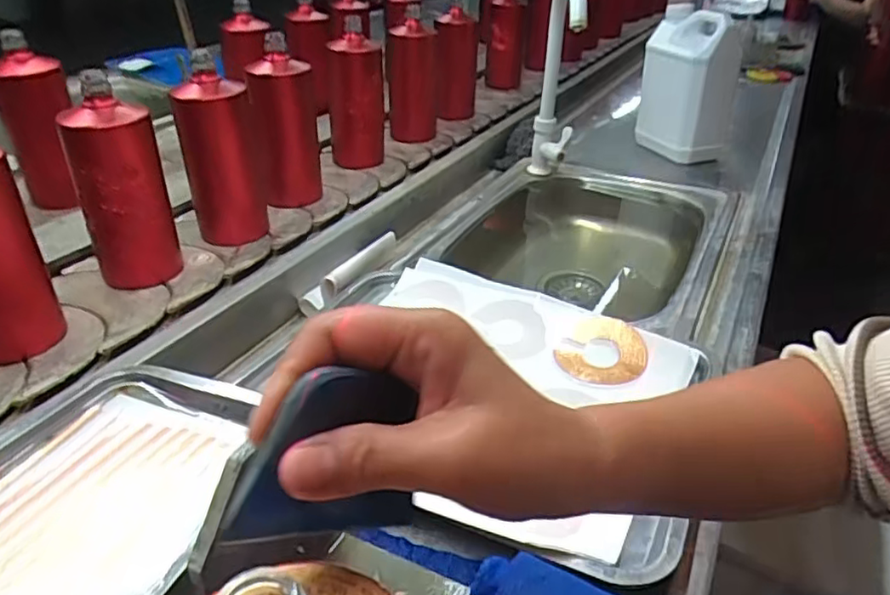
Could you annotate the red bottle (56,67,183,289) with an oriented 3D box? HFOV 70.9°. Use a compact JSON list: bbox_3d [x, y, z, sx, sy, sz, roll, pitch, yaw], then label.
[{"bbox_3d":[-0.325,-0.112,0.626,0.068,0.202,0.075,8,36,10],"label":"red bottle"}]

